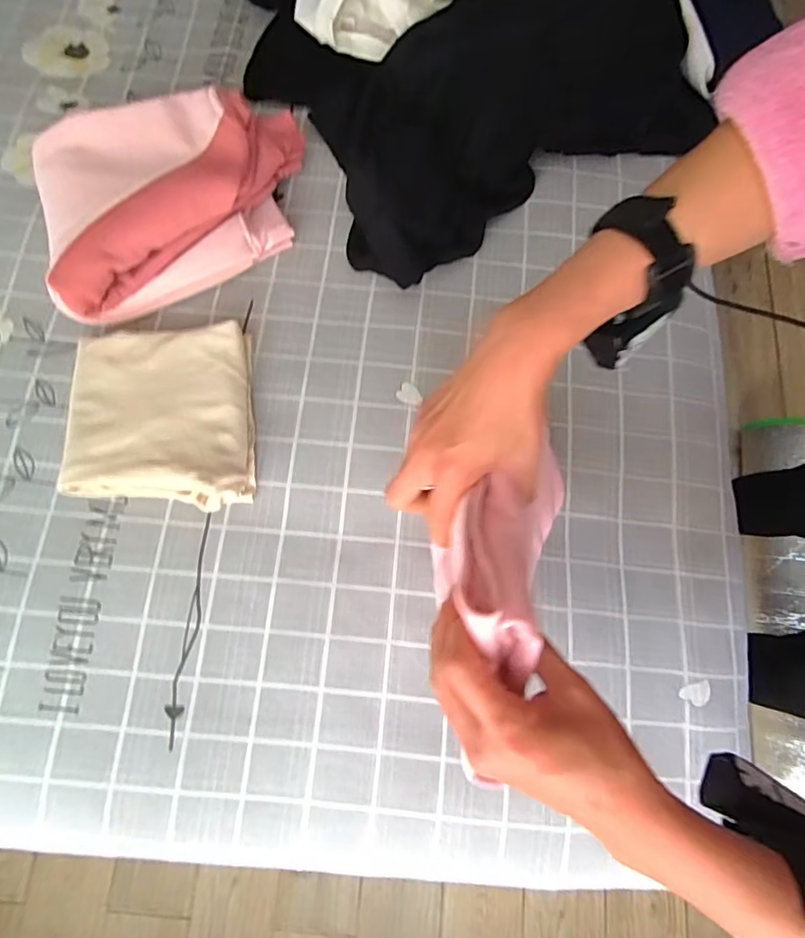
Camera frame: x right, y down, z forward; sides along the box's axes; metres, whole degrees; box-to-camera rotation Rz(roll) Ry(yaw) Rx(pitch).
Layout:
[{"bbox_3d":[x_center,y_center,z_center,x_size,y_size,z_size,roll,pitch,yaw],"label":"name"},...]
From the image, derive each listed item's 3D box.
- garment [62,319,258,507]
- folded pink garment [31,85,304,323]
[{"bbox_3d":[-0.242,-0.051,0.515,0.172,0.049,0.185,-5,75,-3],"label":"garment"},{"bbox_3d":[-0.249,-0.306,0.563,0.302,0.091,0.201,-27,77,-9],"label":"folded pink garment"}]

